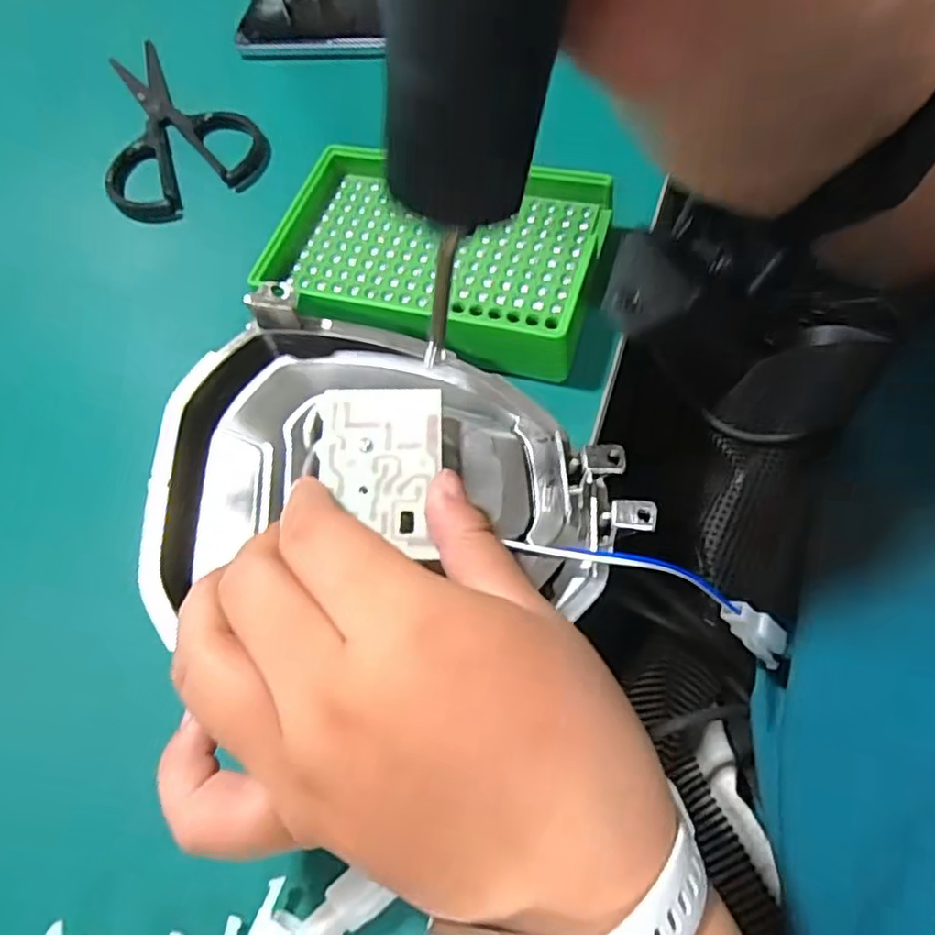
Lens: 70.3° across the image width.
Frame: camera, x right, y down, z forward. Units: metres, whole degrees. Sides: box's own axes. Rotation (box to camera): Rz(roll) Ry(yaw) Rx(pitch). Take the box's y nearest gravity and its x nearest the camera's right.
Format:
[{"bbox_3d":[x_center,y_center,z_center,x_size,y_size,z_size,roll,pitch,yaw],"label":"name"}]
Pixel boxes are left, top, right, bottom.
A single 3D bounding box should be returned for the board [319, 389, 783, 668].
[{"bbox_3d":[0.036,0.024,0.228,0.188,0.021,0.050,25,64,-9],"label":"board"}]

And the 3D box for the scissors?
[{"bbox_3d":[-0.169,-0.197,0.376,0.084,0.010,0.148,-26,62,-7],"label":"scissors"}]

